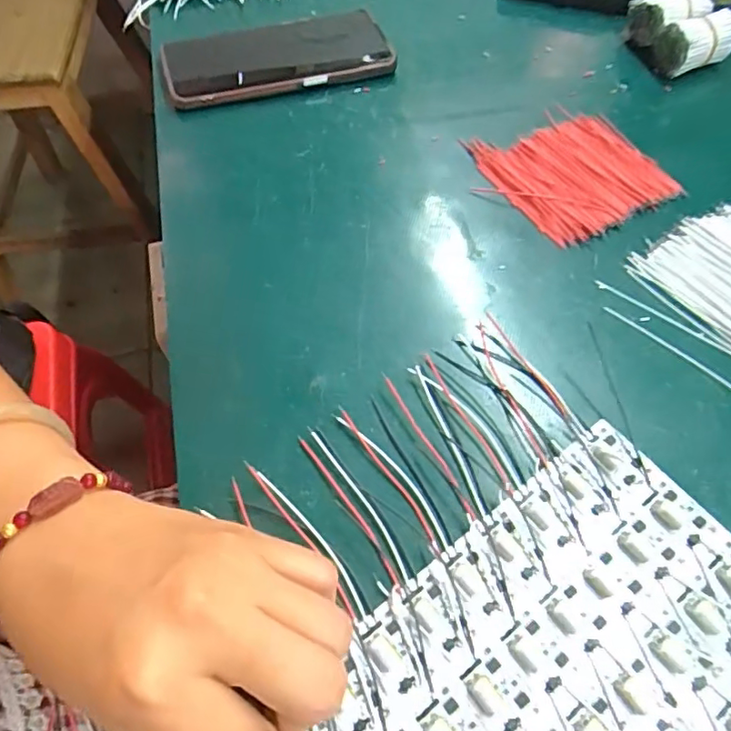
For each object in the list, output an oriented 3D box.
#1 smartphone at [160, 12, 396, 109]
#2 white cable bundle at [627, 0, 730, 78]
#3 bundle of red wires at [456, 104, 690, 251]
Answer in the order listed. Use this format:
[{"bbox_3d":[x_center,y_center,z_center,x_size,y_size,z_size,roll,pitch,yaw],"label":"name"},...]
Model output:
[{"bbox_3d":[-0.065,-0.226,0.426,0.161,0.018,0.067,-15,61,-10],"label":"smartphone"},{"bbox_3d":[0.233,-0.248,0.426,0.048,0.037,0.065,-15,61,-9],"label":"white cable bundle"},{"bbox_3d":[0.131,-0.126,0.372,0.099,0.012,0.101,-26,64,-15],"label":"bundle of red wires"}]

